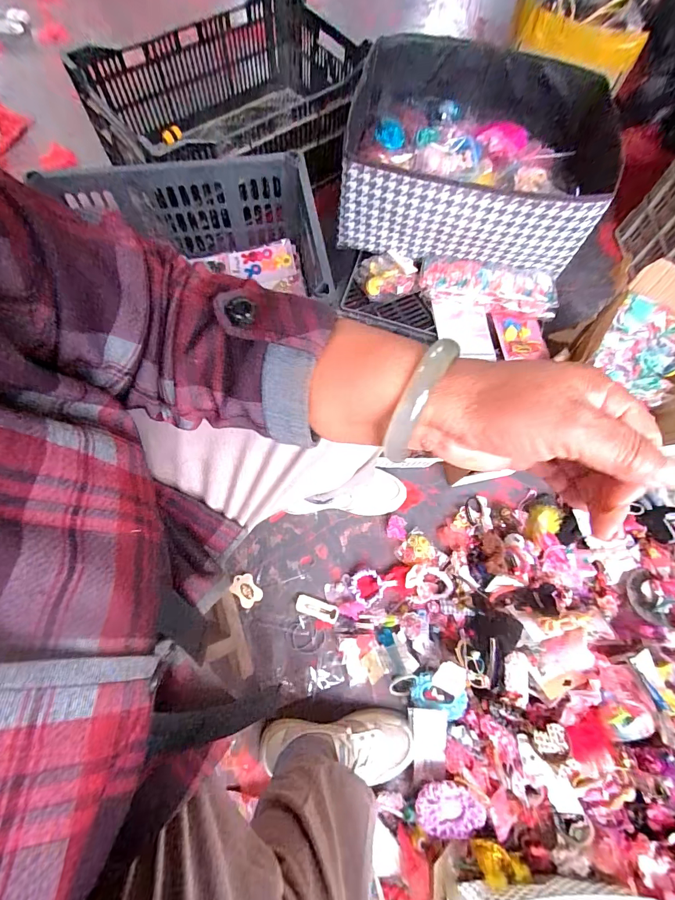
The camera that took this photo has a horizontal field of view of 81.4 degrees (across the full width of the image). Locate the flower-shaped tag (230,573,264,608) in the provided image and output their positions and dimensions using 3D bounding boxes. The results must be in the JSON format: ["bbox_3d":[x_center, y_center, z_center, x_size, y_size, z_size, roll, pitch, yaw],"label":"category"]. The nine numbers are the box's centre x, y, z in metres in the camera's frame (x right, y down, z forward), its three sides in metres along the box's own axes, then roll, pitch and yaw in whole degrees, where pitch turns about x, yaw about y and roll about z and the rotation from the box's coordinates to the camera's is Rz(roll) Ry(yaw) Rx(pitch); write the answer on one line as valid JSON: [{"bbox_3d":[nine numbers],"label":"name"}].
[{"bbox_3d":[-0.163,0.249,0.698,0.042,0.009,0.057,-37,76,-14],"label":"flower-shaped tag"}]

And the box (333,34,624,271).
[{"bbox_3d":[0.222,-0.507,0.686,0.406,0.153,0.350,9,70,1],"label":"box"}]

